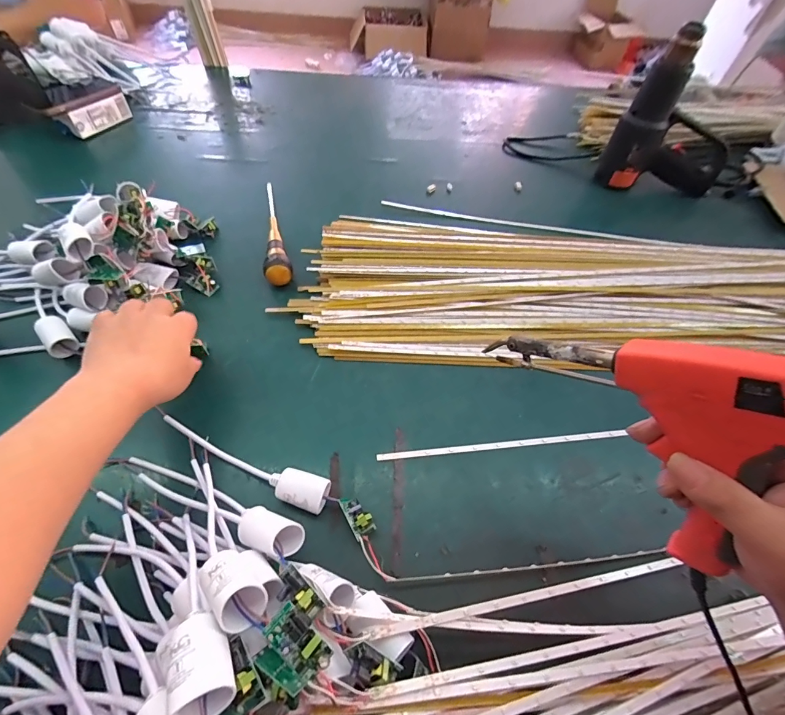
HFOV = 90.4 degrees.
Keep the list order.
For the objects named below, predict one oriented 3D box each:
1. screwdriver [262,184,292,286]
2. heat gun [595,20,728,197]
[{"bbox_3d":[-0.181,-0.194,0.566,0.035,0.035,0.236,-13,58,-12],"label":"screwdriver"},{"bbox_3d":[0.450,-0.361,0.608,0.179,0.212,0.065,2,56,-2],"label":"heat gun"}]

